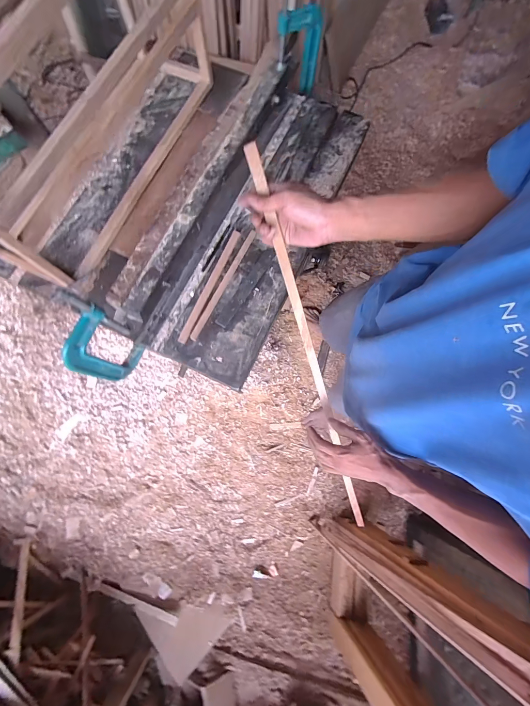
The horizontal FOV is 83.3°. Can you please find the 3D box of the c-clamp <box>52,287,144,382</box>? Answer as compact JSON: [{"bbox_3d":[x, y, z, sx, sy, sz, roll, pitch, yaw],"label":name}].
[{"bbox_3d":[-0.312,-0.012,0.565,0.033,0.271,0.115,25,77,7],"label":"c-clamp"}]

